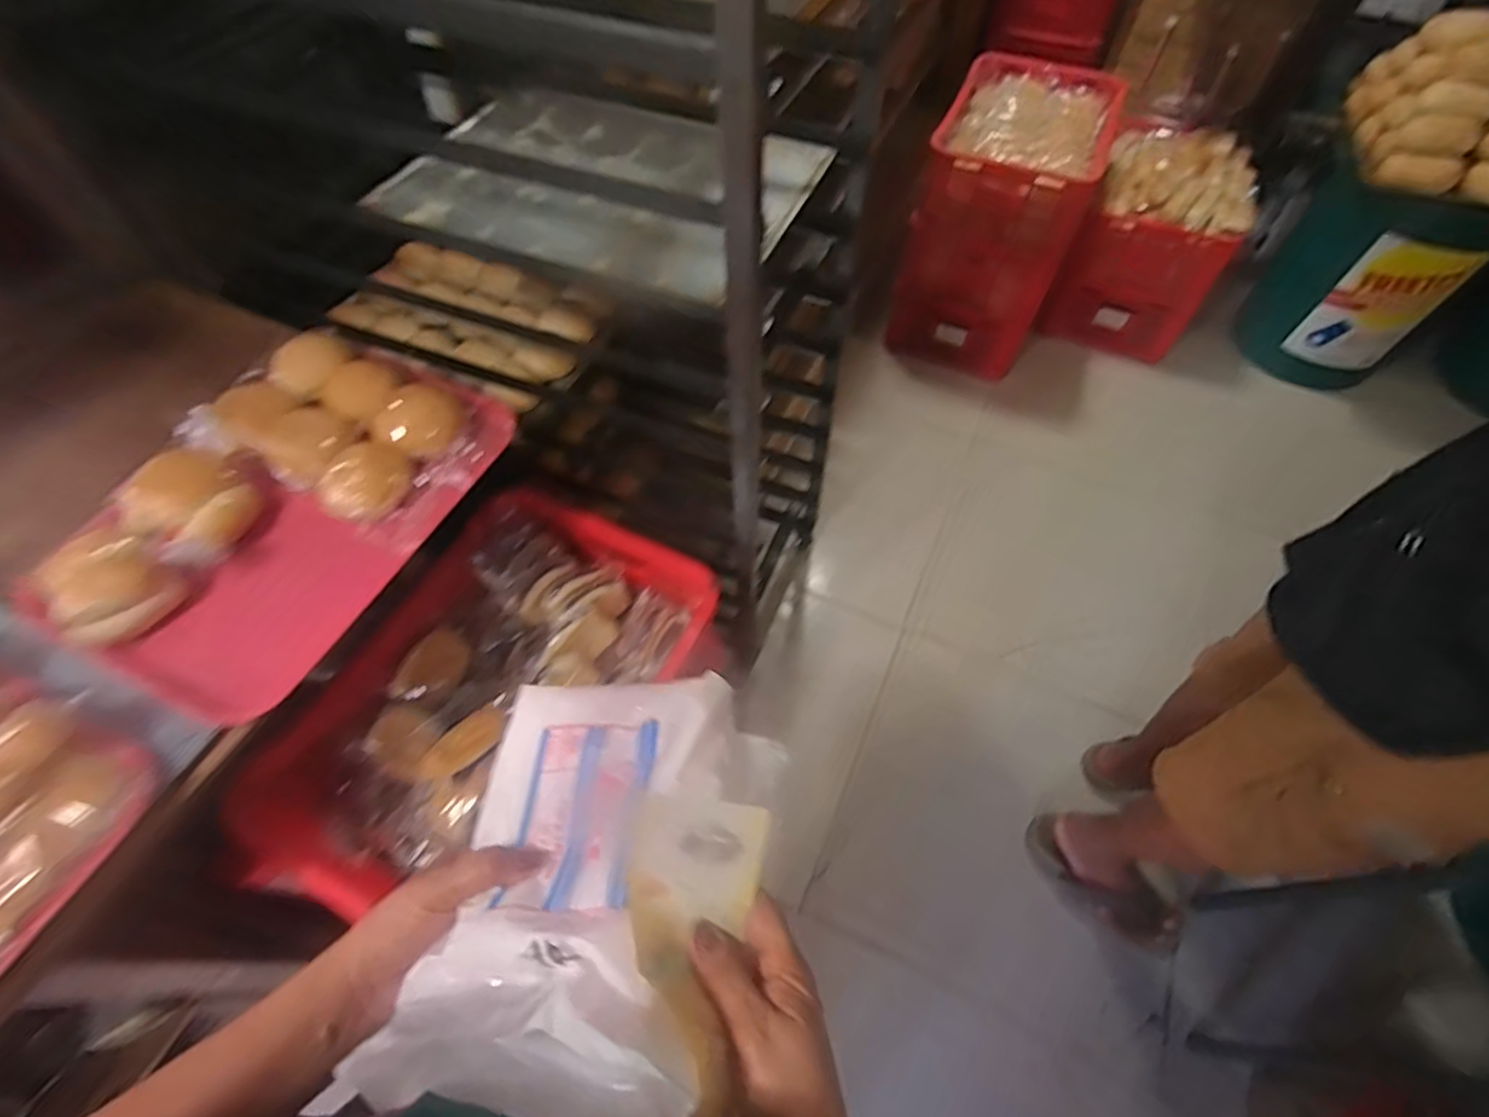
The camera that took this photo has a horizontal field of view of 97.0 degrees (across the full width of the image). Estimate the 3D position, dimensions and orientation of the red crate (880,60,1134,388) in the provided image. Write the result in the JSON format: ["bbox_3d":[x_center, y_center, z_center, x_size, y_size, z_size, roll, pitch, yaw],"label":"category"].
[{"bbox_3d":[0.639,-0.850,1.689,0.355,0.523,0.504,21,61,12],"label":"red crate"}]

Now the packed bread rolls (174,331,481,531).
[{"bbox_3d":[-0.419,-0.134,0.693,0.263,0.054,0.204,31,63,17],"label":"packed bread rolls"}]

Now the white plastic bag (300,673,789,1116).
[{"bbox_3d":[-0.075,0.163,0.382,0.187,0.093,0.249,-2,41,7],"label":"white plastic bag"}]

